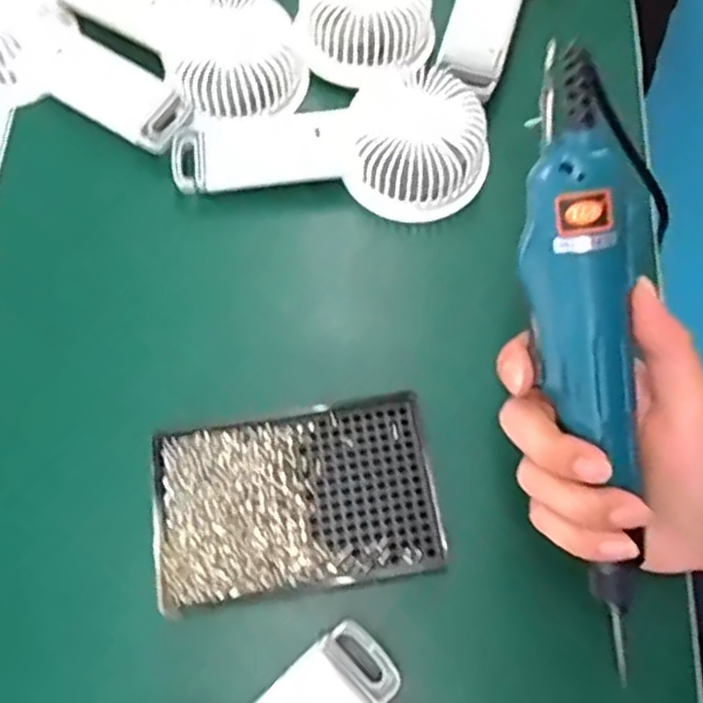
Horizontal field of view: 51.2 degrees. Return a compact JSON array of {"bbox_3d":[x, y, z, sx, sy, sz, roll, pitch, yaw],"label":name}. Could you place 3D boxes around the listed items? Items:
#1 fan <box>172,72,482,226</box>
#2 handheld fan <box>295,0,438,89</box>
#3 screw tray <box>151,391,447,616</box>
[{"bbox_3d":[-0.013,-0.123,0.435,0.182,0.042,0.081,0,70,0],"label":"fan"},{"bbox_3d":[0.028,-0.253,0.476,0.082,0.044,0.174,21,71,7],"label":"handheld fan"},{"bbox_3d":[-0.027,0.072,0.363,0.136,0.012,0.087,-9,70,-4],"label":"screw tray"}]

